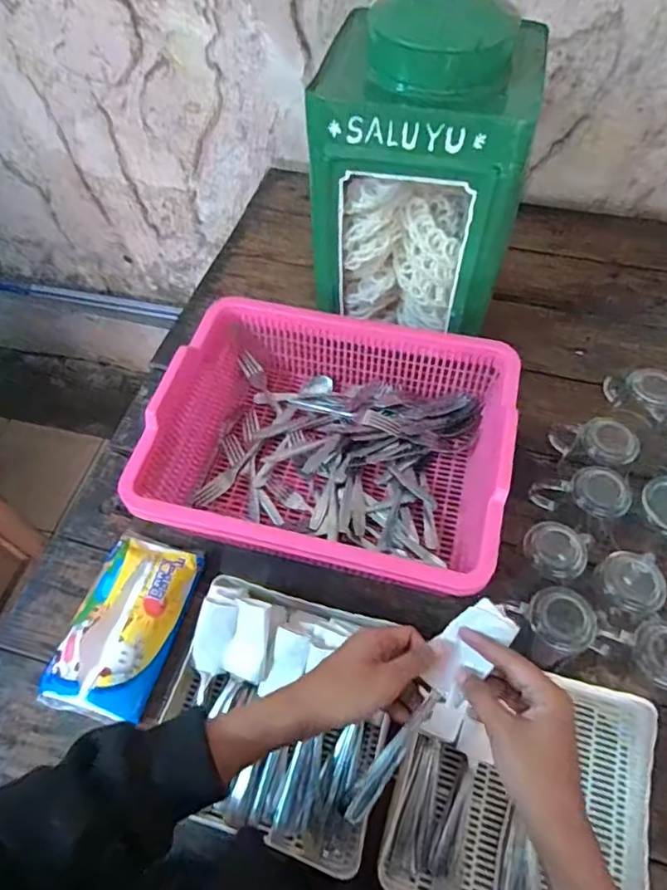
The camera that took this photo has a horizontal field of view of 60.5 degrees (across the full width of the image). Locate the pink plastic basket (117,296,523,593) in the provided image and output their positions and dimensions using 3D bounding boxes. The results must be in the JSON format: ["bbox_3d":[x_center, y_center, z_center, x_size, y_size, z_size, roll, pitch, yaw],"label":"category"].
[{"bbox_3d":[0.003,-0.016,0.674,0.378,0.119,0.324,11,58,9],"label":"pink plastic basket"}]

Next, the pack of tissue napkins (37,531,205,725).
[{"bbox_3d":[-0.221,0.185,0.604,0.103,0.037,0.184,12,58,9],"label":"pack of tissue napkins"}]

